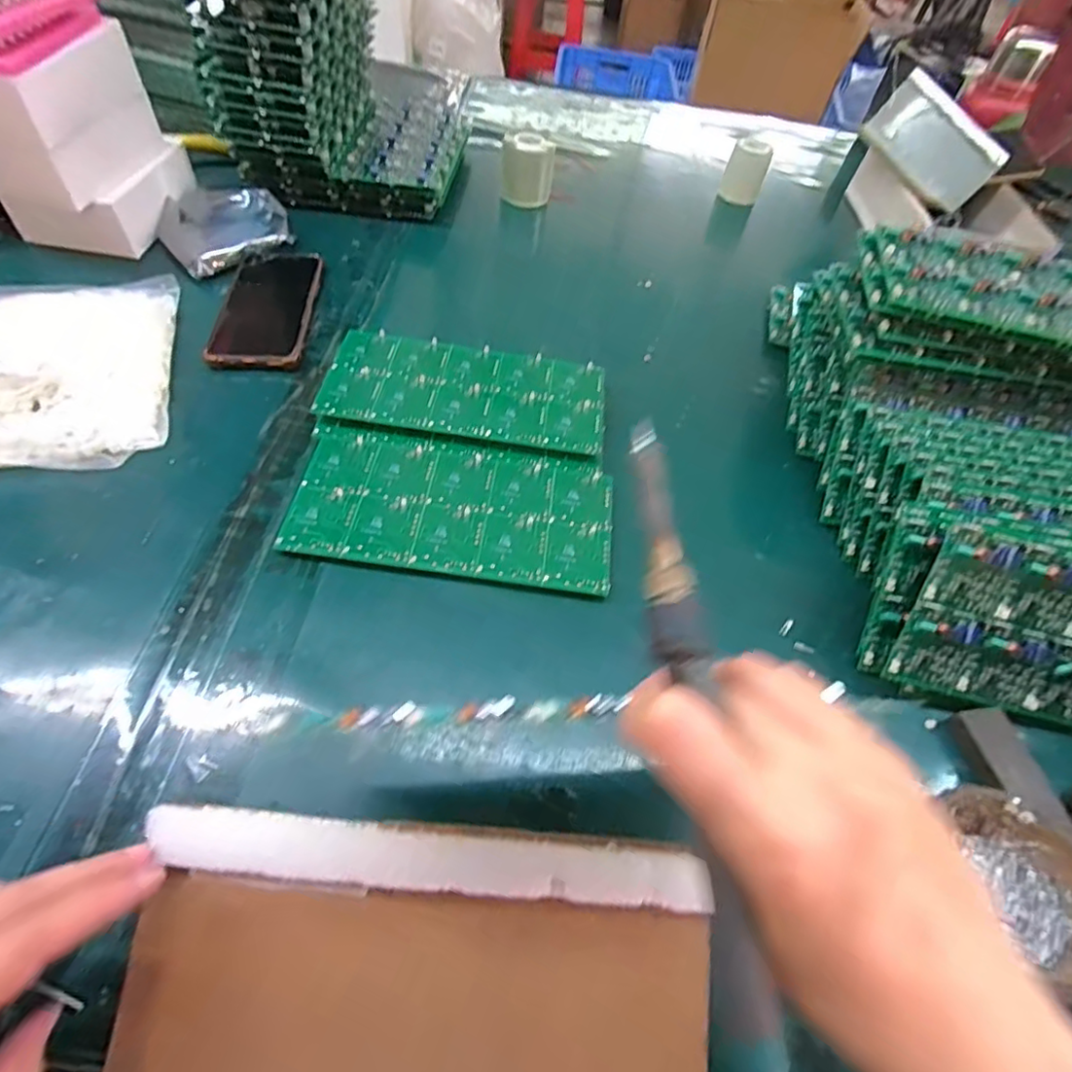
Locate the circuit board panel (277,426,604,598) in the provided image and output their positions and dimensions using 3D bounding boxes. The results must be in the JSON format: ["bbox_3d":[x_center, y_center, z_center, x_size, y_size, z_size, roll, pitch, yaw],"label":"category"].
[{"bbox_3d":[-0.058,-0.023,0.429,0.225,0.009,0.115,8,54,-1],"label":"circuit board panel"}]

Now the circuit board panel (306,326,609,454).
[{"bbox_3d":[-0.057,-0.119,0.491,0.224,0.017,0.103,9,54,-1],"label":"circuit board panel"}]

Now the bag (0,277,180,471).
[{"bbox_3d":[-0.408,-0.138,0.454,0.220,0.041,0.219,-11,57,-14],"label":"bag"}]

